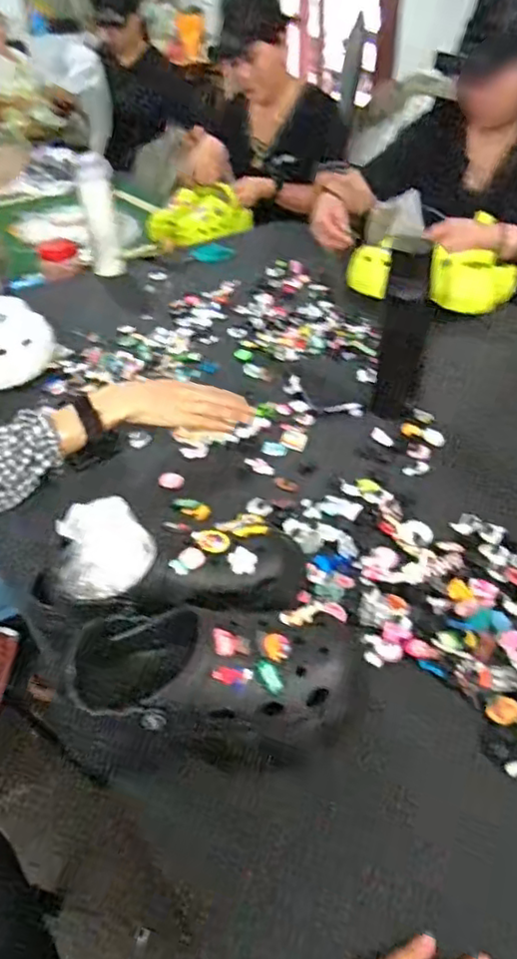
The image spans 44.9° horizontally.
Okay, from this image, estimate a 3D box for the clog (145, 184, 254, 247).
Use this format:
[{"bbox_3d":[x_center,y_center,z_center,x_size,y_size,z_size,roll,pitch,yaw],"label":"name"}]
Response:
[{"bbox_3d":[-0.162,-0.730,1.714,0.280,0.129,0.091,-9,40,-9],"label":"clog"}]

